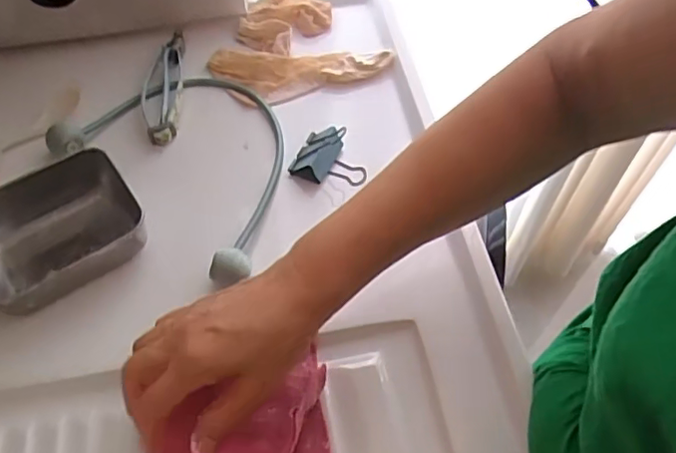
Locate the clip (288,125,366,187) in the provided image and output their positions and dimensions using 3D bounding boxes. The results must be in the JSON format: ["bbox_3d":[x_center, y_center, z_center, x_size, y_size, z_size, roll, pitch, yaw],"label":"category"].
[{"bbox_3d":[-0.006,-0.068,0.533,0.067,0.037,0.051,17,58,10],"label":"clip"}]

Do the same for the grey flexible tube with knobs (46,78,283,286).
[{"bbox_3d":[-0.121,-0.064,0.541,0.237,0.053,0.176,35,63,20],"label":"grey flexible tube with knobs"}]

